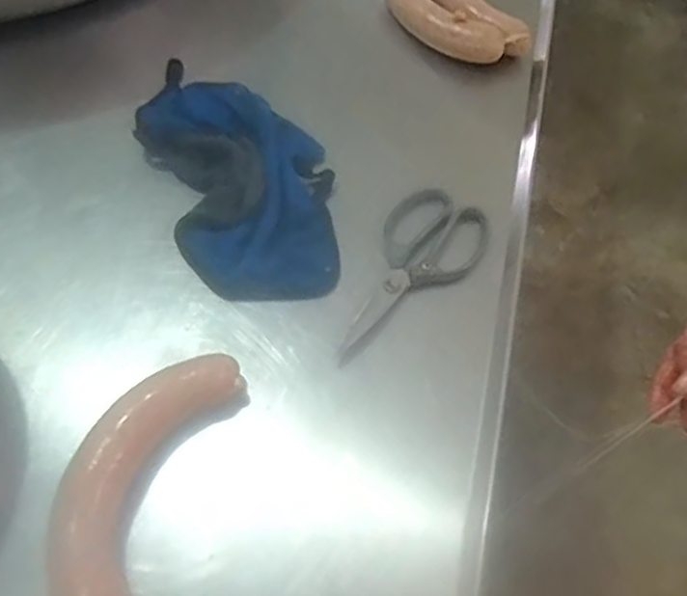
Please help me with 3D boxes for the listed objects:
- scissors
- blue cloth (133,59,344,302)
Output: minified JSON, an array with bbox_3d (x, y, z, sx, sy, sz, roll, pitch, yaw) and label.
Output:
[{"bbox_3d":[0.056,-0.025,0.608,0.089,0.009,0.205,33,64,17],"label":"scissors"},{"bbox_3d":[-0.094,-0.120,0.638,0.160,0.051,0.278,-20,62,-14],"label":"blue cloth"}]

